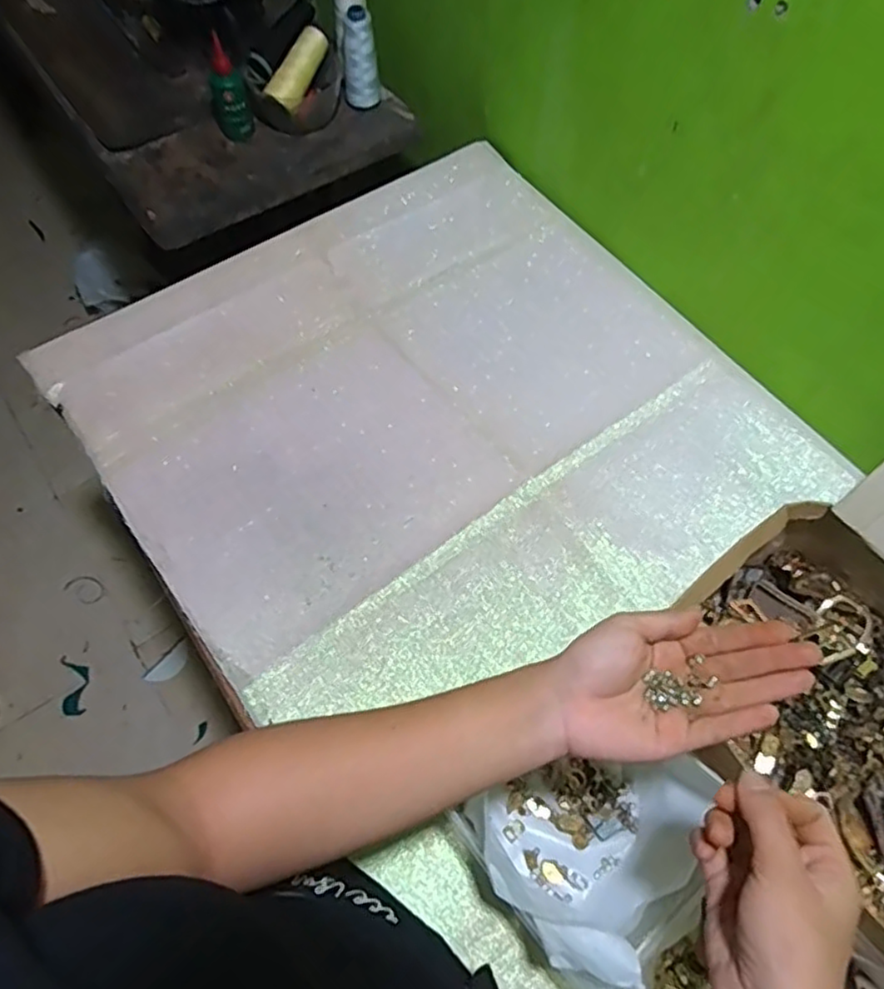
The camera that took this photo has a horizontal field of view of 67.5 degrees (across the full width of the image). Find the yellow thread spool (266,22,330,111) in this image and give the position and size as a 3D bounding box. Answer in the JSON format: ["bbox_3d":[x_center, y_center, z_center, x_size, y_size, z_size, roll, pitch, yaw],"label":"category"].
[{"bbox_3d":[-0.181,-0.547,0.847,0.035,0.036,0.114,28,87,13],"label":"yellow thread spool"}]

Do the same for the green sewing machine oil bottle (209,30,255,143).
[{"bbox_3d":[-0.268,-0.506,0.829,0.030,0.115,0.043,25,55,25],"label":"green sewing machine oil bottle"}]

